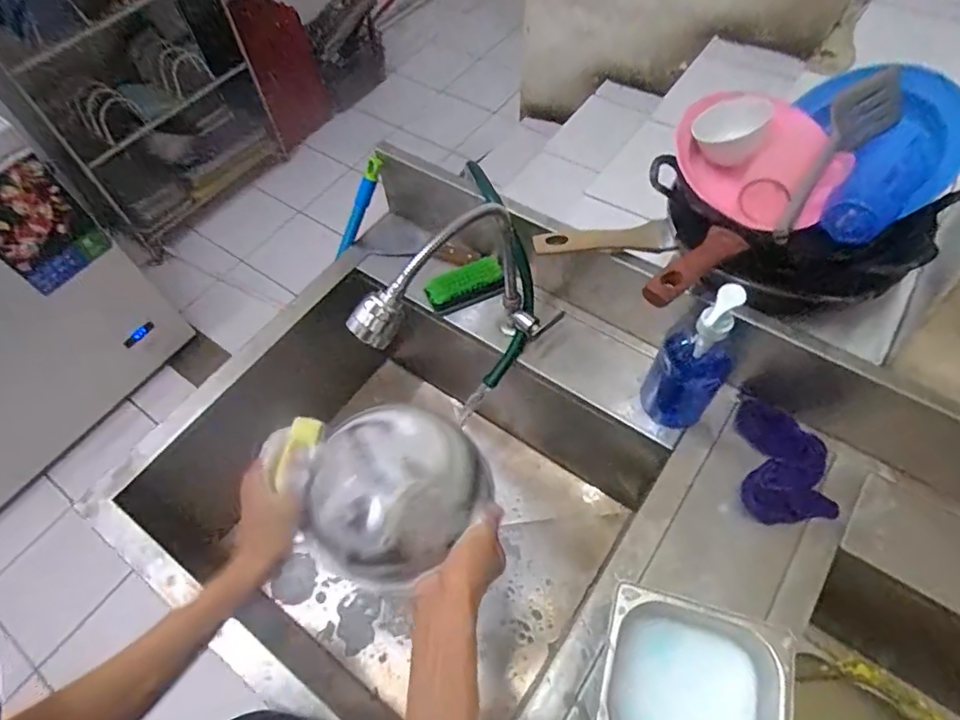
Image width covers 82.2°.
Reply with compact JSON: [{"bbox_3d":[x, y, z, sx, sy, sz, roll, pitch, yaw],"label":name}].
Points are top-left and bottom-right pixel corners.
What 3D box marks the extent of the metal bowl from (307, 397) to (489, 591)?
[{"bbox_3d":[-0.082,0.117,0.517,0.149,0.063,0.159,-1,60,3],"label":"metal bowl"}]

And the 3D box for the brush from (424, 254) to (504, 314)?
[{"bbox_3d":[-0.025,-0.124,0.898,0.129,0.038,0.050,-22,59,12],"label":"brush"}]

